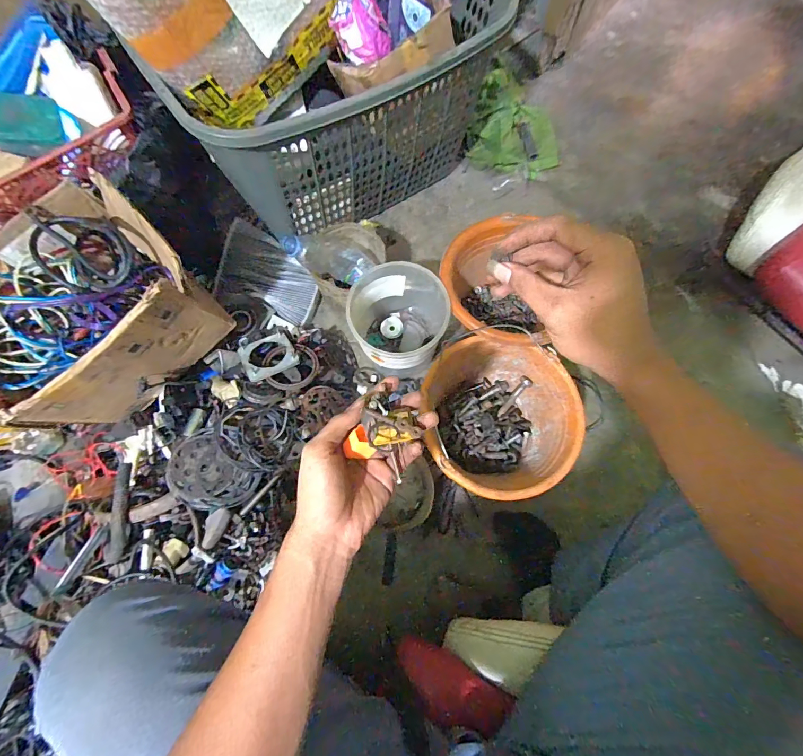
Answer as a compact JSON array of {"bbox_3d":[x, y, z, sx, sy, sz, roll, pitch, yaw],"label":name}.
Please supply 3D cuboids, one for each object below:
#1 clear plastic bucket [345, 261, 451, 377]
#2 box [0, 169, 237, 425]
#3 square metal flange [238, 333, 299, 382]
[{"bbox_3d":[-0.005,-0.099,0.723,0.165,0.172,0.178,0,74,-1],"label":"clear plastic bucket"},{"bbox_3d":[-0.475,-0.095,0.605,0.238,0.201,0.300,41,78,10],"label":"box"},{"bbox_3d":[-0.236,-0.041,0.683,0.087,0.019,0.086,-25,55,-17],"label":"square metal flange"}]

